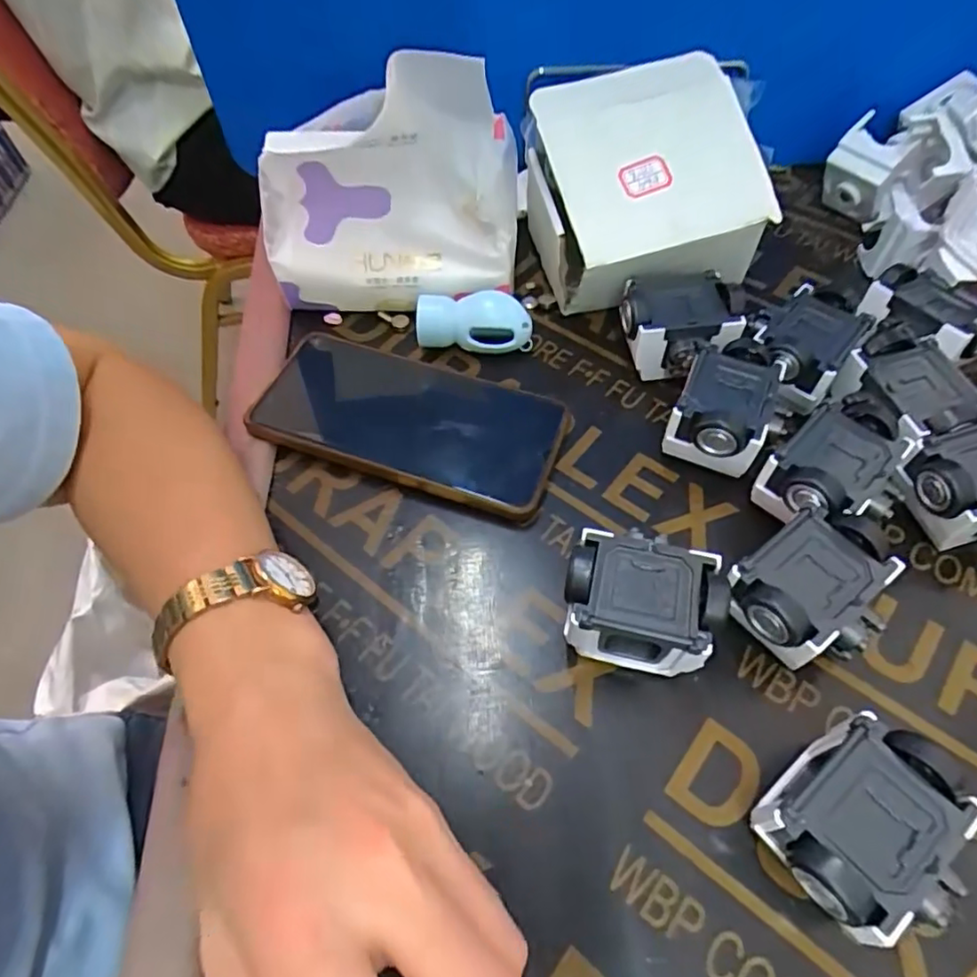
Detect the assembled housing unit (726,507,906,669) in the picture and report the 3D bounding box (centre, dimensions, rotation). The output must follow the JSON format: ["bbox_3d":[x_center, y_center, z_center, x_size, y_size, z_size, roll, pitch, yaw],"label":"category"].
[{"bbox_3d":[0.133,0.047,0.254,0.066,0.044,0.050,-32,61,-18],"label":"assembled housing unit"}]

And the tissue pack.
[{"bbox_3d":[-0.056,-0.165,0.351,0.143,0.125,0.065,5,57,6],"label":"tissue pack"}]

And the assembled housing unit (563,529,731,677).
[{"bbox_3d":[0.063,0.049,0.254,0.060,0.044,0.043,9,57,9],"label":"assembled housing unit"}]

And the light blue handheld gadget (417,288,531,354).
[{"bbox_3d":[-0.009,-0.097,0.360,0.067,0.030,0.023,0,56,3],"label":"light blue handheld gadget"}]

